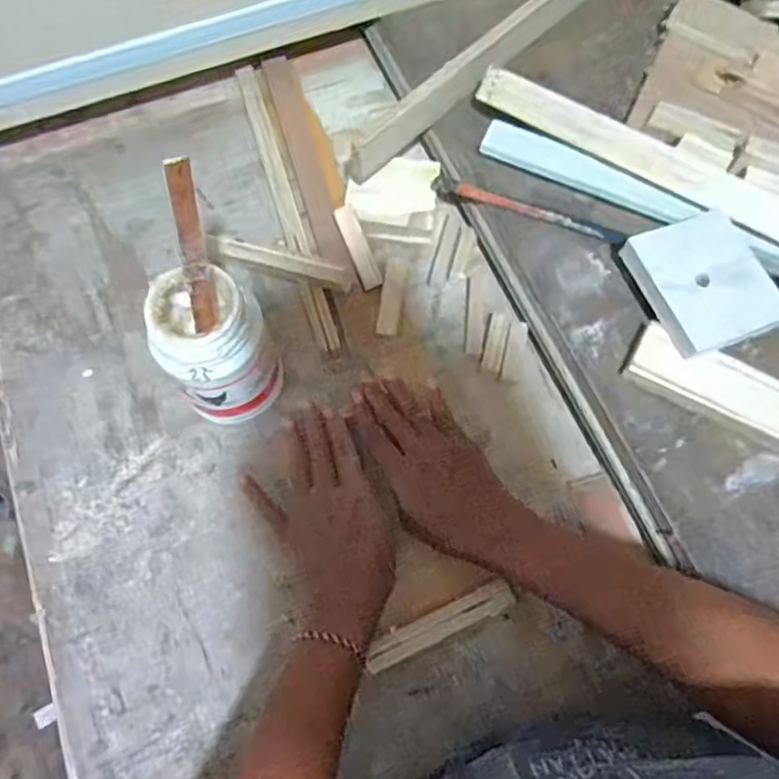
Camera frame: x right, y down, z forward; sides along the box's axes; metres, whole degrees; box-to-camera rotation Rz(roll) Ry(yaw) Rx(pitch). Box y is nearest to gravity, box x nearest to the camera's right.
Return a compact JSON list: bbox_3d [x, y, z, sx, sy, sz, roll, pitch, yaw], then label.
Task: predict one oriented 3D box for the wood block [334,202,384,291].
[{"bbox_3d":[-0.027,-0.123,0.562,0.018,0.012,0.074,-24,93,-7],"label":"wood block"}]

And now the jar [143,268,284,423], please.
[{"bbox_3d":[-0.123,-0.023,0.473,0.071,0.131,0.071,0,68,0],"label":"jar"}]

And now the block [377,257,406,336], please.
[{"bbox_3d":[0.002,-0.080,0.559,0.018,0.011,0.073,7,68,3],"label":"block"}]

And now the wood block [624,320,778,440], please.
[{"bbox_3d":[0.234,-0.003,0.455,0.125,0.019,0.041,29,71,11],"label":"wood block"}]

